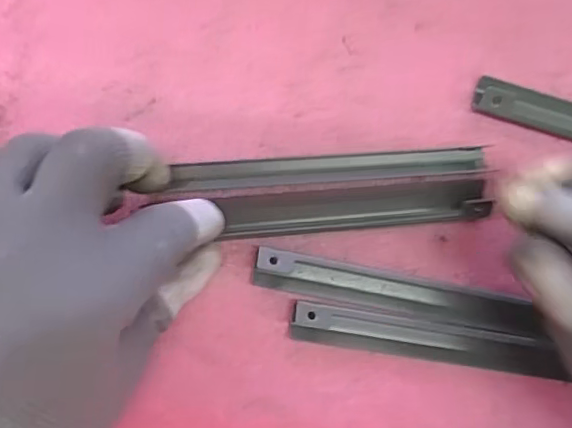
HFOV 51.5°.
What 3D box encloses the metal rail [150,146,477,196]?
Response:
[{"bbox_3d":[0.019,-0.019,0.252,0.131,0.008,0.011,-4,91,-7],"label":"metal rail"}]

